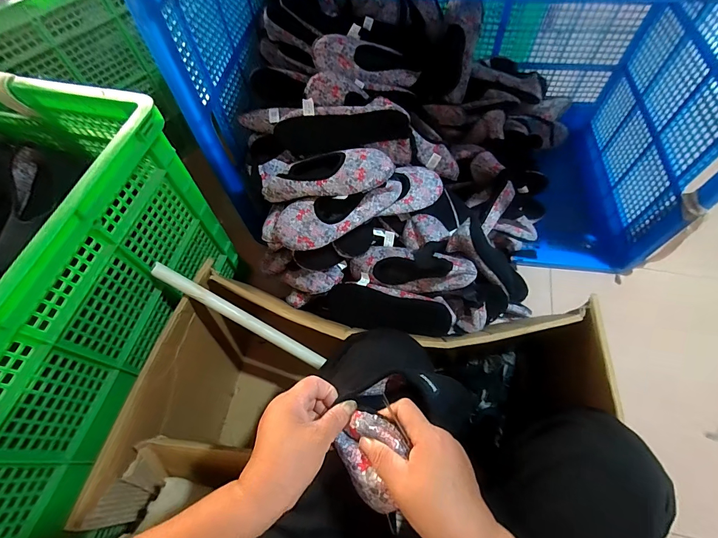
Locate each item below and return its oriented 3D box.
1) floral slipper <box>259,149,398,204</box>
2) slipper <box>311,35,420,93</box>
[{"bbox_3d":[-0.074,-0.182,0.664,0.273,0.049,0.111,1,61,24],"label":"floral slipper"},{"bbox_3d":[0.029,-0.445,0.784,0.253,0.072,0.081,-2,58,-28],"label":"slipper"}]

